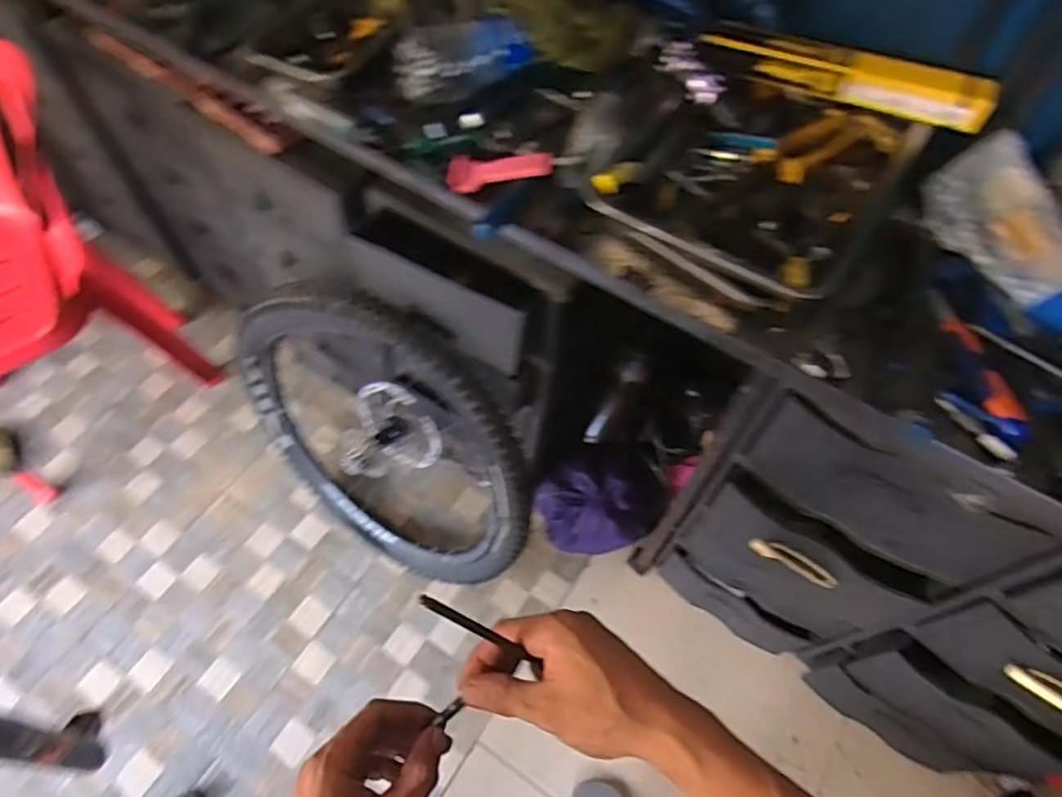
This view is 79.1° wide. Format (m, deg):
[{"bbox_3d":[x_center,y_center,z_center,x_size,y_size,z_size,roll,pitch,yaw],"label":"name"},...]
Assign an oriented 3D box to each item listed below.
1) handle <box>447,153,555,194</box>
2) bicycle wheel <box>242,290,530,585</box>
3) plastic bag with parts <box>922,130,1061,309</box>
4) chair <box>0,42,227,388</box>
[{"bbox_3d":[-0.039,-0.283,0.799,0.134,0.023,0.040,-3,59,14],"label":"handle"},{"bbox_3d":[-0.292,0.090,1.236,0.665,0.657,0.083,30,46,16],"label":"bicycle wheel"},{"bbox_3d":[0.536,-0.200,0.723,0.119,0.061,0.195,-10,61,-8],"label":"plastic bag with parts"},{"bbox_3d":[-1.045,-0.218,1.308,0.490,0.723,0.400,-33,66,-19],"label":"chair"}]

